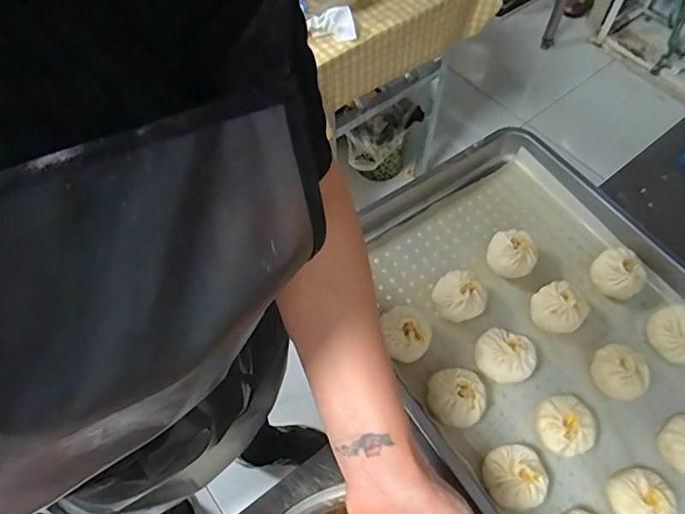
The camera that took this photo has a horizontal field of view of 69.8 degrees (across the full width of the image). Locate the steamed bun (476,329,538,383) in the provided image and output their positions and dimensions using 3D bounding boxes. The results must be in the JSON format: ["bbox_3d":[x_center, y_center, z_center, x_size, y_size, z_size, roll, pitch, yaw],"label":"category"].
[{"bbox_3d":[0.186,0.117,0.570,0.063,0.049,0.054,21,63,13],"label":"steamed bun"}]

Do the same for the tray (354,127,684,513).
[{"bbox_3d":[0.265,0.117,0.579,0.388,0.063,0.597,-31,64,-15],"label":"tray"}]

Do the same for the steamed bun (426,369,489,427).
[{"bbox_3d":[0.127,0.158,0.550,0.060,0.046,0.062,-1,60,1],"label":"steamed bun"}]

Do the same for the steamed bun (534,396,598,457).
[{"bbox_3d":[0.240,0.185,0.535,0.055,0.046,0.058,0,61,0],"label":"steamed bun"}]

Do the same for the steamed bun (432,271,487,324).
[{"bbox_3d":[0.145,0.051,0.612,0.055,0.047,0.063,-28,63,-13],"label":"steamed bun"}]

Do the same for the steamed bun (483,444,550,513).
[{"bbox_3d":[0.177,0.229,0.509,0.063,0.046,0.061,-14,61,-6],"label":"steamed bun"}]

